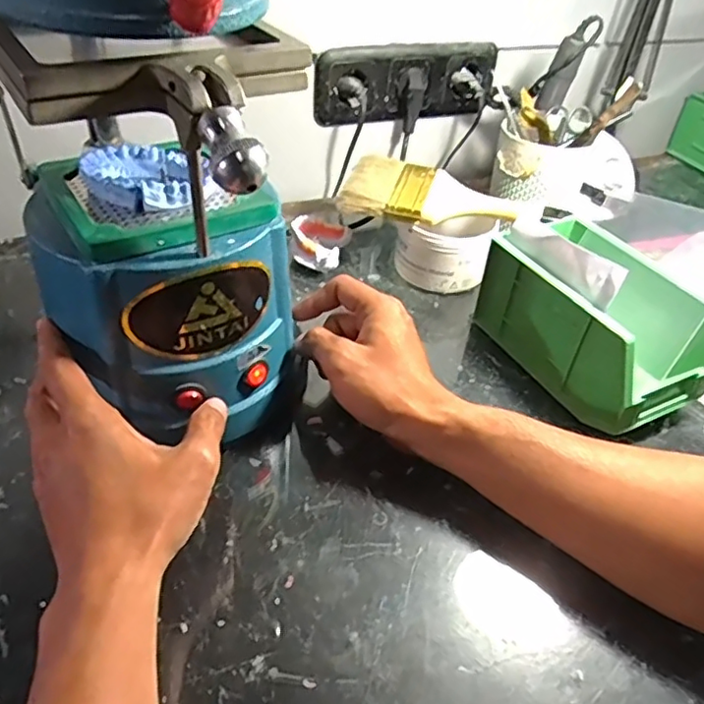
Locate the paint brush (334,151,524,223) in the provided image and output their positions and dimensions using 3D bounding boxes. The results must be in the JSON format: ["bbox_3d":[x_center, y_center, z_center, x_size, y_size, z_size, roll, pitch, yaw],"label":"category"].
[{"bbox_3d":[0.073,-0.144,0.569,0.159,0.030,0.096,12,41,7],"label":"paint brush"}]

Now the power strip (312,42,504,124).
[{"bbox_3d":[0.064,-0.299,0.672,0.219,0.075,0.048,-6,43,-11],"label":"power strip"}]

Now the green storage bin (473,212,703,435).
[{"bbox_3d":[0.193,-0.027,0.475,0.101,0.091,0.166,-17,47,-22],"label":"green storage bin"}]

